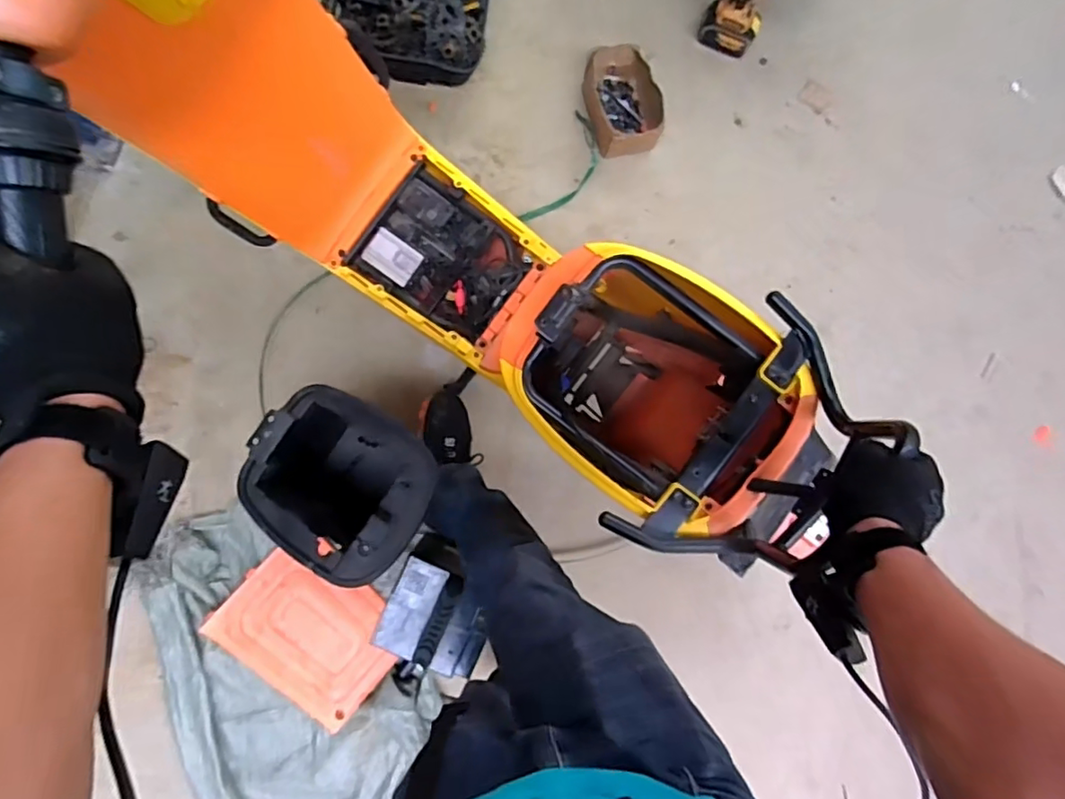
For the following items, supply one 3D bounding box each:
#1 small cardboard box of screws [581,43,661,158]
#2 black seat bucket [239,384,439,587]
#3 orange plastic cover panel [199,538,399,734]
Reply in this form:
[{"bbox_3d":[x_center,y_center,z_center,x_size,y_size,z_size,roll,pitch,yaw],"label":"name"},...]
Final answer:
[{"bbox_3d":[0.204,-0.668,1.305,0.156,0.092,0.233,-12,85,-5],"label":"small cardboard box of screws"},{"bbox_3d":[-0.313,0.142,1.031,0.303,0.331,0.257,36,83,0],"label":"black seat bucket"},{"bbox_3d":[-0.430,0.451,1.136,0.323,0.027,0.251,42,83,-1],"label":"orange plastic cover panel"}]

